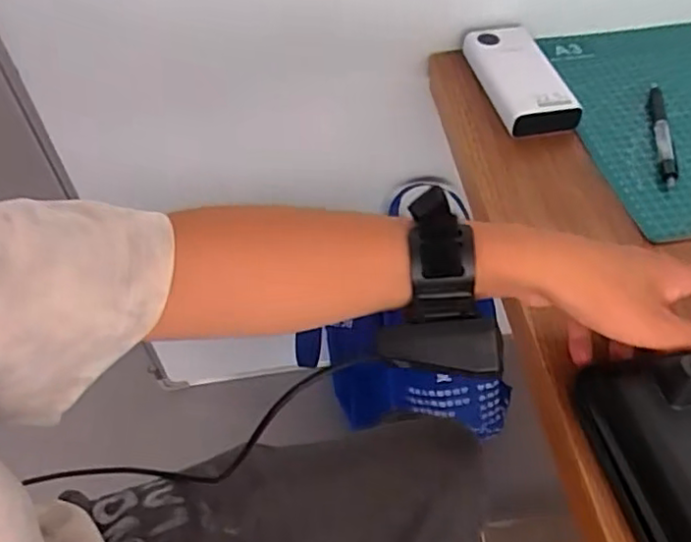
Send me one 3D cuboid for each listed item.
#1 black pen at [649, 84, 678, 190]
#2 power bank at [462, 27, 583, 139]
[{"bbox_3d":[0.280,-0.123,0.566,0.014,0.011,0.136,9,51,6],"label":"black pen"},{"bbox_3d":[0.165,-0.186,0.614,0.068,0.034,0.142,-7,51,-7],"label":"power bank"}]

